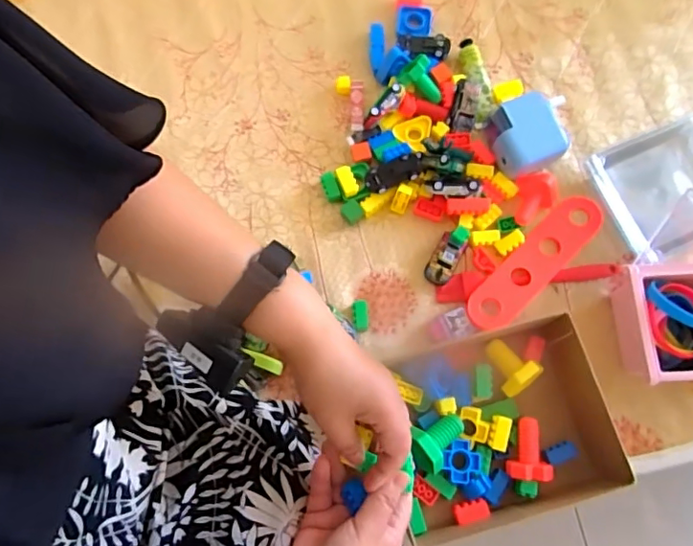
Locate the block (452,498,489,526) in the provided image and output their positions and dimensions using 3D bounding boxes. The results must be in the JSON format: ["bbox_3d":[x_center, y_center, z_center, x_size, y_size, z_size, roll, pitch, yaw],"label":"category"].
[{"bbox_3d":[0.121,0.231,0.513,0.031,0.017,0.018,-16,76,-5],"label":"block"}]

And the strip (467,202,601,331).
[{"bbox_3d":[0.214,-0.012,0.603,0.197,0.011,0.051,-44,76,-7],"label":"strip"}]

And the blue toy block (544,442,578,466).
[{"bbox_3d":[0.208,0.175,0.516,0.031,0.011,0.016,-17,78,-4],"label":"blue toy block"}]

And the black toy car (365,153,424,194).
[{"bbox_3d":[0.056,-0.113,0.617,0.070,0.024,0.032,-19,76,-6],"label":"black toy car"}]

